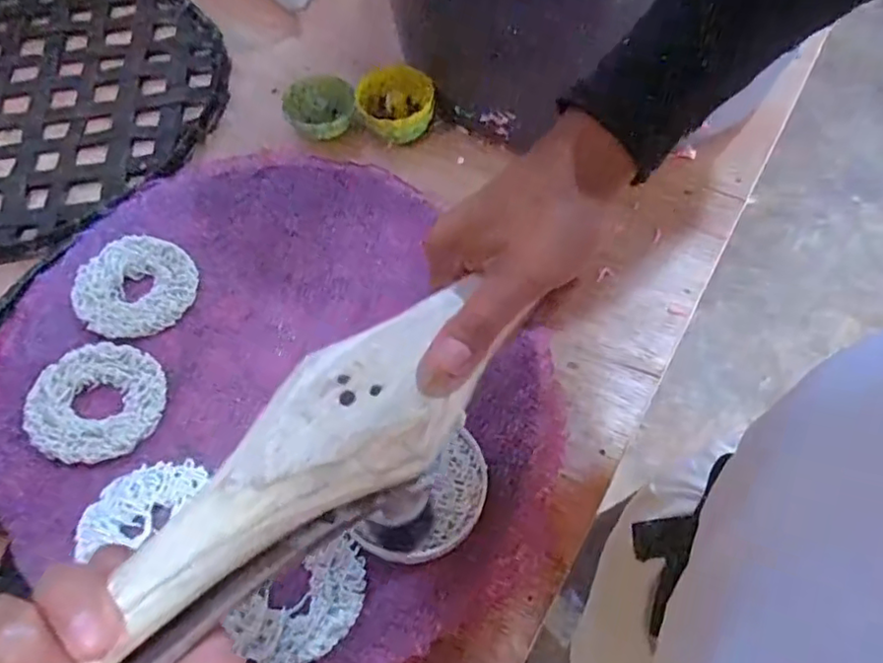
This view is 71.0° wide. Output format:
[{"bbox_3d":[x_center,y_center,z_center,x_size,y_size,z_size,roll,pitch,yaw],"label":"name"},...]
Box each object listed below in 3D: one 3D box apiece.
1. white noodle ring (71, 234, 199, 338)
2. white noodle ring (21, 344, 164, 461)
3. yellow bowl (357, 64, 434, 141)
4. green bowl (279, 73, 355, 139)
[{"bbox_3d":[-0.212,-0.032,0.426,0.080,0.006,0.076,0,59,1],"label":"white noodle ring"},{"bbox_3d":[-0.213,0.042,0.382,0.080,0.004,0.076,0,59,1],"label":"white noodle ring"},{"bbox_3d":[-0.036,-0.182,0.501,0.060,0.038,0.067,-4,59,-2],"label":"yellow bowl"},{"bbox_3d":[-0.100,-0.183,0.510,0.057,0.021,0.064,-5,59,-3],"label":"green bowl"}]

